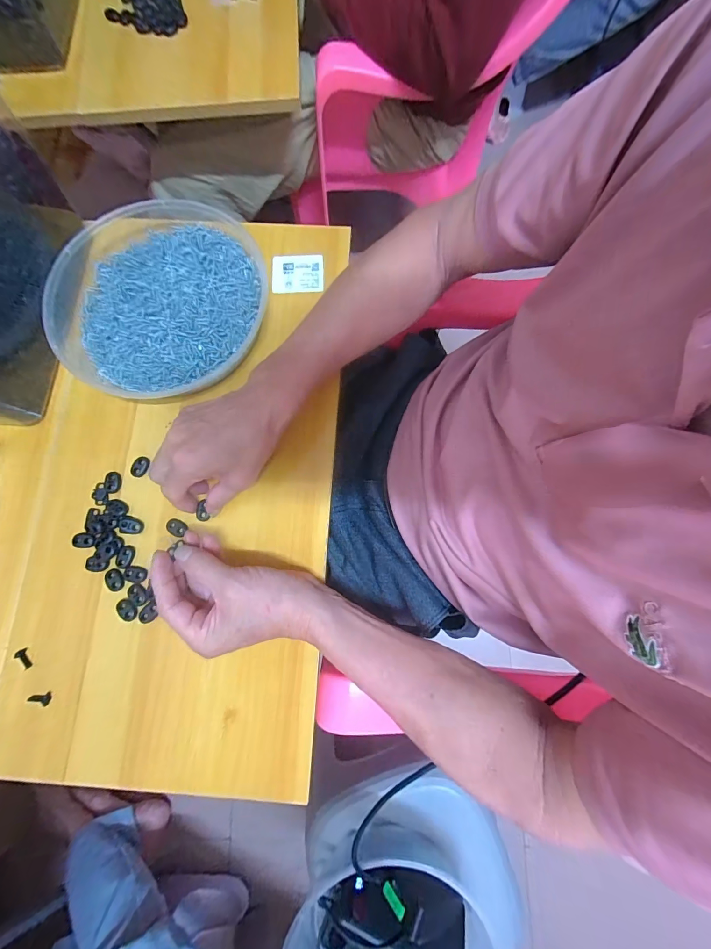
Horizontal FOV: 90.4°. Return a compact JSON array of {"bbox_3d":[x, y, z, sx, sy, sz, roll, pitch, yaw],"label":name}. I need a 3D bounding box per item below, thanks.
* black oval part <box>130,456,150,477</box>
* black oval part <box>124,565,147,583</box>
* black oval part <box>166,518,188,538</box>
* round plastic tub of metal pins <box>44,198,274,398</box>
[{"bbox_3d":[-0.224,-0.008,0.368,0.013,0.009,0.022,6,79,2],"label":"black oval part"},{"bbox_3d":[-0.216,0.098,0.346,0.023,0.004,0.015,8,79,2],"label":"black oval part"},{"bbox_3d":[-0.179,0.052,0.351,0.022,0.004,0.014,26,80,6],"label":"black oval part"},{"bbox_3d":[-0.210,-0.189,0.387,0.210,0.040,0.233,14,79,3],"label":"round plastic tub of metal pins"}]

